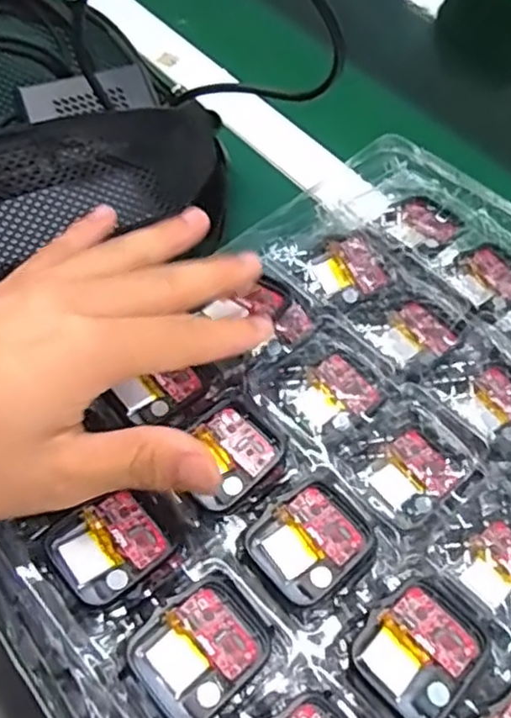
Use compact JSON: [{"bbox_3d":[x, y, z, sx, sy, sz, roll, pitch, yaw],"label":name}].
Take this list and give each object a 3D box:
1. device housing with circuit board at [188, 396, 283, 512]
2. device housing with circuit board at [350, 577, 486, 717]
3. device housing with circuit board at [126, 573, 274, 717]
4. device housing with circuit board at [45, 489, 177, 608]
[{"bbox_3d":[-0.011,0.039,0.276,0.036,0.006,0.043,41,63,20],"label":"device housing with circuit board"},{"bbox_3d":[0.058,0.101,0.235,0.043,0.006,0.036,-38,67,-25],"label":"device housing with circuit board"},{"bbox_3d":[-0.018,0.099,0.231,0.045,0.005,0.038,-34,65,-23],"label":"device housing with circuit board"},{"bbox_3d":[-0.053,0.069,0.252,0.042,0.007,0.036,-36,66,-24],"label":"device housing with circuit board"}]

